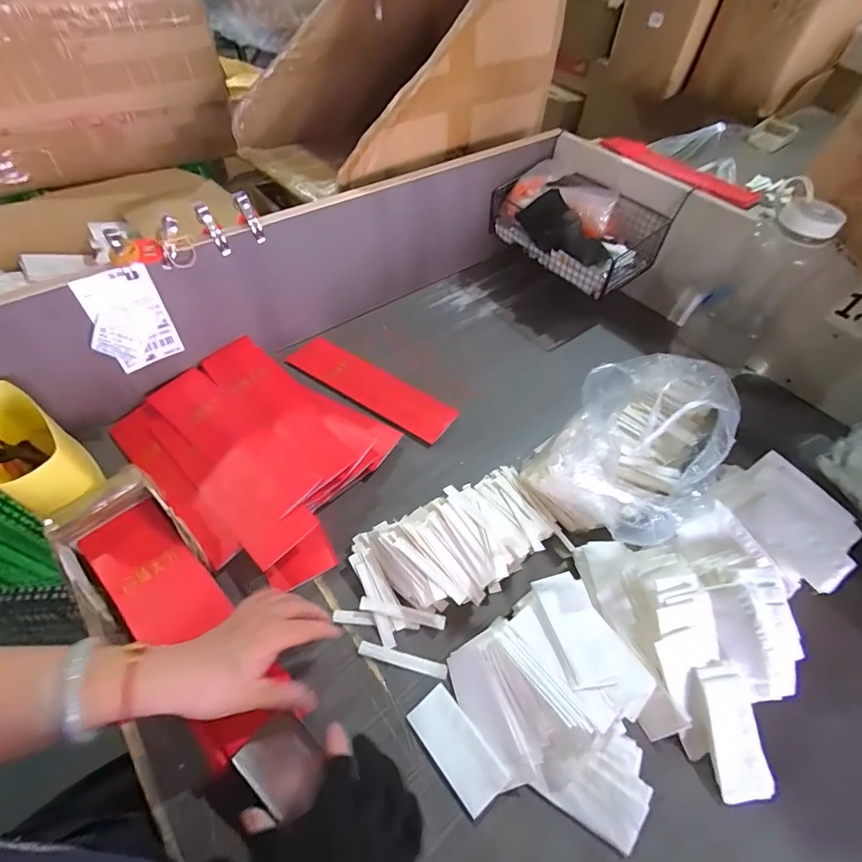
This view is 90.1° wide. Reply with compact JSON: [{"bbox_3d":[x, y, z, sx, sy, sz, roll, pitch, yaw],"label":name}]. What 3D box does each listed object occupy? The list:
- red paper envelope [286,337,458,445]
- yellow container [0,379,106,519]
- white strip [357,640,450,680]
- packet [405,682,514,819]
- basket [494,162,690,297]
[{"bbox_3d":[-0.090,-0.070,0.658,0.273,0.011,0.082,29,51,17],"label":"red paper envelope"},{"bbox_3d":[-0.432,0.017,0.457,0.152,0.099,0.068,32,59,20],"label":"yellow container"},{"bbox_3d":[-0.028,0.232,0.437,0.091,0.007,0.013,14,55,6],"label":"white strip"},{"bbox_3d":[0.023,0.292,0.398,0.046,0.009,0.094,-33,63,-24],"label":"packet"},{"bbox_3d":[0.256,-0.366,0.760,0.160,0.099,0.266,-35,62,-24],"label":"basket"}]

